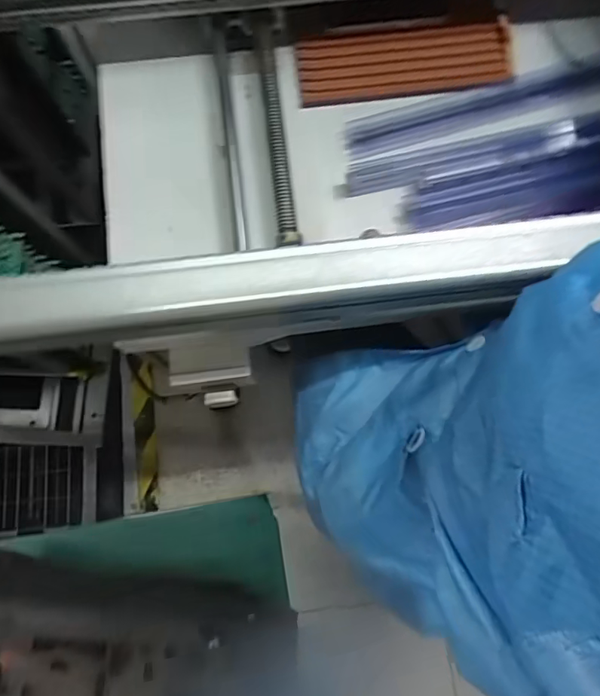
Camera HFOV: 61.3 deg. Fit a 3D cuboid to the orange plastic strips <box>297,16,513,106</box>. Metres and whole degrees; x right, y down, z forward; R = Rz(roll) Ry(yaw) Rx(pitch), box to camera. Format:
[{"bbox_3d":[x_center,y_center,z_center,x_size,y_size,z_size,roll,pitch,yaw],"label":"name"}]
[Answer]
[{"bbox_3d":[0.114,-0.314,0.551,0.227,0.027,0.064,-6,79,-3],"label":"orange plastic strips"}]

